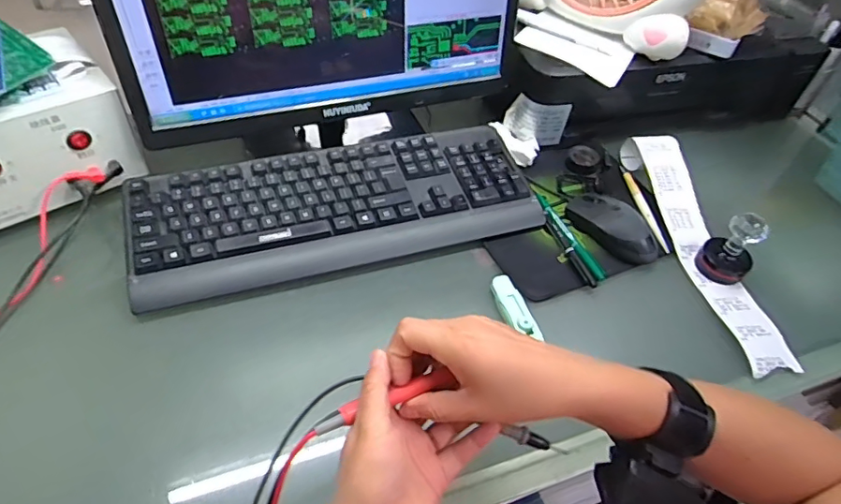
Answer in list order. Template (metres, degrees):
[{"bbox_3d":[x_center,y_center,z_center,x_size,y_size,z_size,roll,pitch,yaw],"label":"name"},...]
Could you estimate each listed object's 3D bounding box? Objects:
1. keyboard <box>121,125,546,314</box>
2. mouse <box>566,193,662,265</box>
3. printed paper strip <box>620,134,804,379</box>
[{"bbox_3d":[-0.086,-0.051,0.586,0.432,0.040,0.159,-12,51,-17],"label":"keyboard"},{"bbox_3d":[0.223,-0.033,0.604,0.049,0.030,0.109,-34,60,-31],"label":"mouse"},{"bbox_3d":[0.322,-0.017,0.606,0.058,0.054,0.335,-3,49,-9],"label":"printed paper strip"}]

